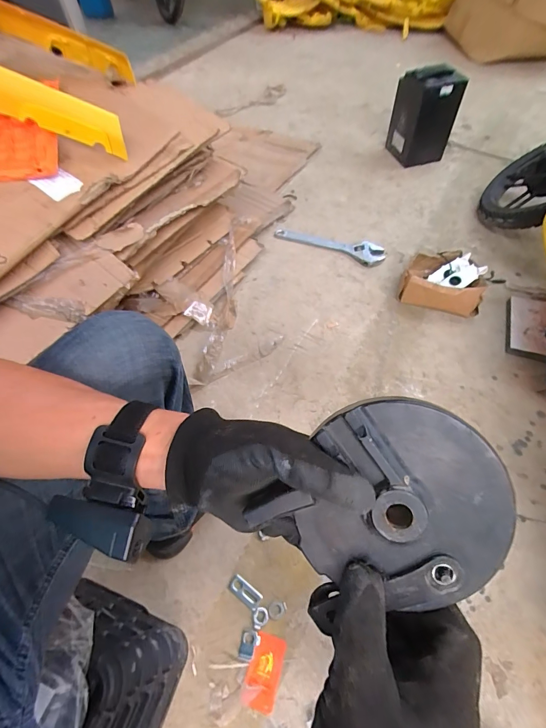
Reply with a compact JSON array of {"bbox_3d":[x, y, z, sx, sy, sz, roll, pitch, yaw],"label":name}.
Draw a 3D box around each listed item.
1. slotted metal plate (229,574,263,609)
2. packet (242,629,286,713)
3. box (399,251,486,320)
[{"bbox_3d":[-0.048,0.397,0.611,0.059,0.004,0.026,30,63,19],"label":"slotted metal plate"},{"bbox_3d":[-0.014,0.487,0.556,0.050,0.004,0.092,13,59,10],"label":"packet"},{"bbox_3d":[0.454,-0.228,0.953,0.198,0.085,0.167,13,59,10],"label":"box"}]

